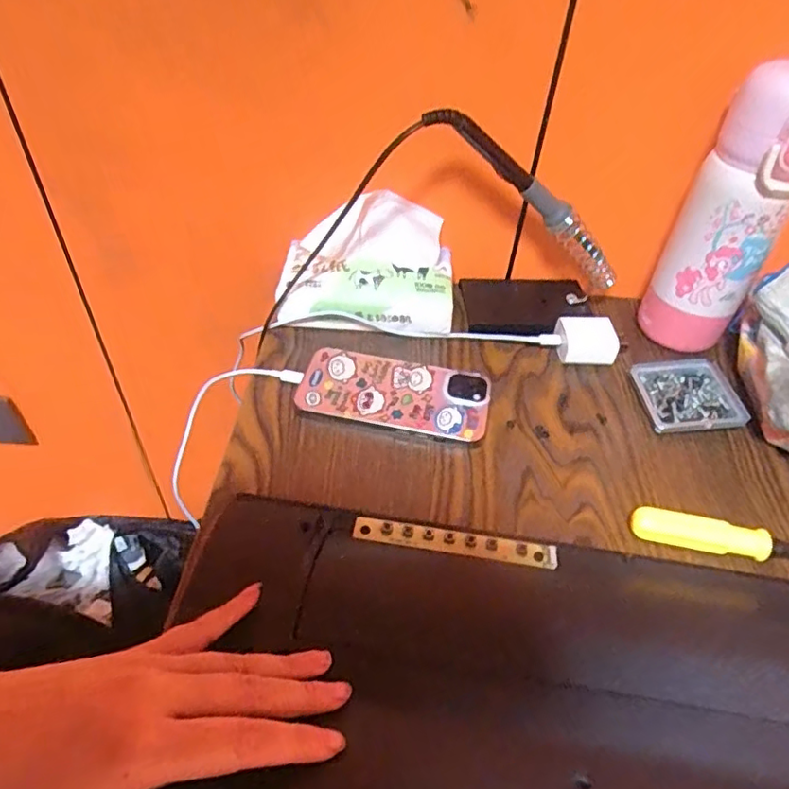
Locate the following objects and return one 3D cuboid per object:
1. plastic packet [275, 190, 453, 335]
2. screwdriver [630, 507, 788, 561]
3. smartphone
[{"bbox_3d":[-0.025,-0.110,0.502,0.146,0.085,0.086,0,46,-5],"label":"plastic packet"},{"bbox_3d":[0.225,0.095,0.365,0.147,0.015,0.018,12,46,7],"label":"screwdriver"},{"bbox_3d":[0.000,-0.002,0.448,0.144,0.009,0.067,10,46,5],"label":"smartphone"}]

